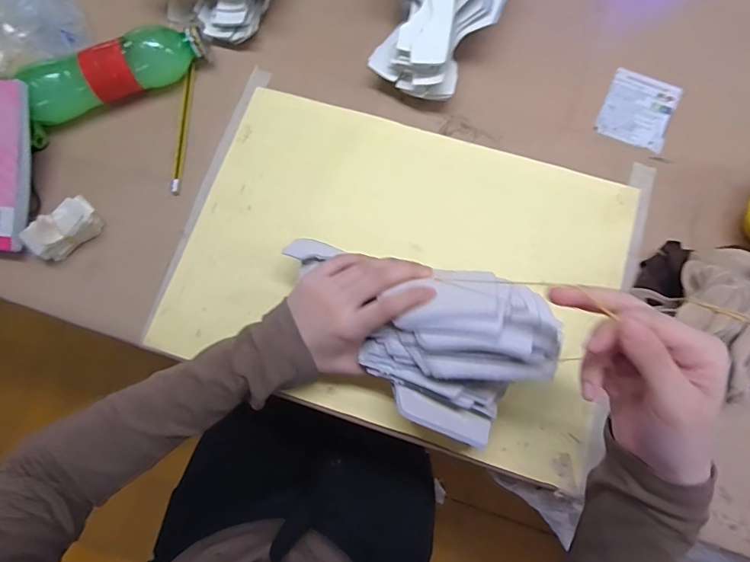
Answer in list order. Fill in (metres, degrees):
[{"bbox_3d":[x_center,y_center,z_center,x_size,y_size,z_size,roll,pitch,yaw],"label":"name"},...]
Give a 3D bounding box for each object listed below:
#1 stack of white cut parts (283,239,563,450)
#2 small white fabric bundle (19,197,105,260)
[{"bbox_3d":[0.021,0.042,0.358,0.229,0.077,0.126,21,79,6],"label":"stack of white cut parts"},{"bbox_3d":[-0.324,-0.054,0.452,0.036,0.038,0.068,42,82,10],"label":"small white fabric bundle"}]

